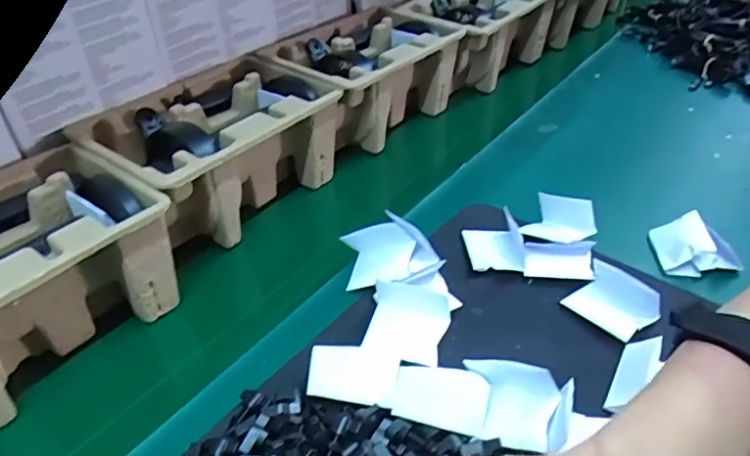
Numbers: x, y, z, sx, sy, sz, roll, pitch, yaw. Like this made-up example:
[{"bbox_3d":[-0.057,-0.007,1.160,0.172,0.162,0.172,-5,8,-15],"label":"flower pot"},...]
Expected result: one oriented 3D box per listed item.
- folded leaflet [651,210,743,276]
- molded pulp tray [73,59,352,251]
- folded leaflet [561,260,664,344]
[{"bbox_3d":[0.292,0.013,0.500,0.064,0.026,0.055,0,41,1],"label":"folded leaflet"},{"bbox_3d":[-0.156,-0.079,0.553,0.146,0.104,0.220,25,47,27],"label":"molded pulp tray"},{"bbox_3d":[0.192,0.054,0.440,0.062,0.032,0.042,33,51,32],"label":"folded leaflet"}]

